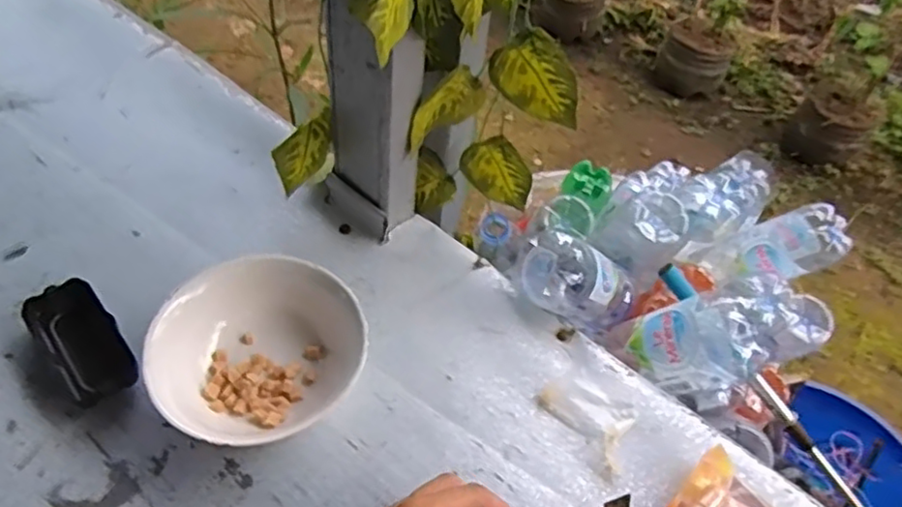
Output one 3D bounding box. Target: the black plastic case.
[{"bbox_3d":[-0.286,0.069,0.505,0.051,0.025,0.109,-34,62,-28],"label":"black plastic case"}]

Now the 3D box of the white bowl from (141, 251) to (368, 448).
[{"bbox_3d":[-0.144,0.077,0.493,0.150,0.061,0.147,3,51,-4],"label":"white bowl"}]

